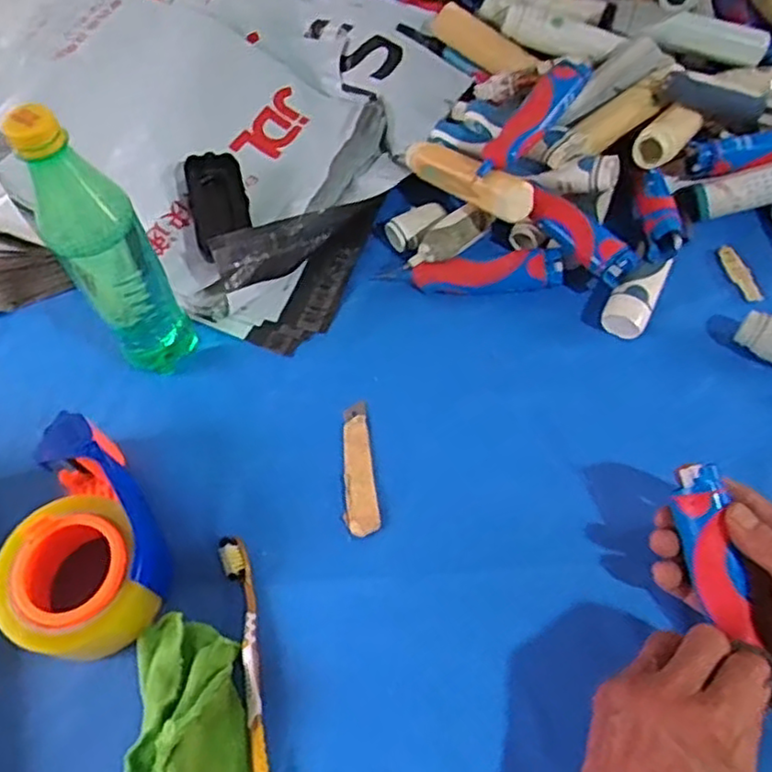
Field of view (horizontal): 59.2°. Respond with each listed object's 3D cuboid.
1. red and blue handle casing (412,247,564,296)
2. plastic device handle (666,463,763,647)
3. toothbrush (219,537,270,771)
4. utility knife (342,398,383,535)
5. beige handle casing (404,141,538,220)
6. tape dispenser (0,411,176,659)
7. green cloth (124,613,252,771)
[{"bbox_3d":[0.090,-0.093,0.592,0.124,0.026,0.042,-7,58,-1],"label":"red and blue handle casing"},{"bbox_3d":[0.208,0.105,0.429,0.027,0.027,0.109,-15,86,-5],"label":"plastic device handle"},{"bbox_3d":[-0.089,0.187,0.446,0.018,0.013,0.183,-14,58,-5],"label":"toothbrush"},{"bbox_3d":[-0.022,0.063,0.527,0.025,0.005,0.108,-9,58,-1],"label":"utility knife"},{"bbox_3d":[0.066,-0.189,0.608,0.030,0.032,0.153,-36,49,-17],"label":"beige handle casing"},{"bbox_3d":[-0.222,0.109,0.479,0.105,0.053,0.156,-31,61,-15],"label":"tape dispenser"},{"bbox_3d":[-0.124,0.217,0.422,0.069,0.028,0.144,-9,58,-2],"label":"green cloth"}]

